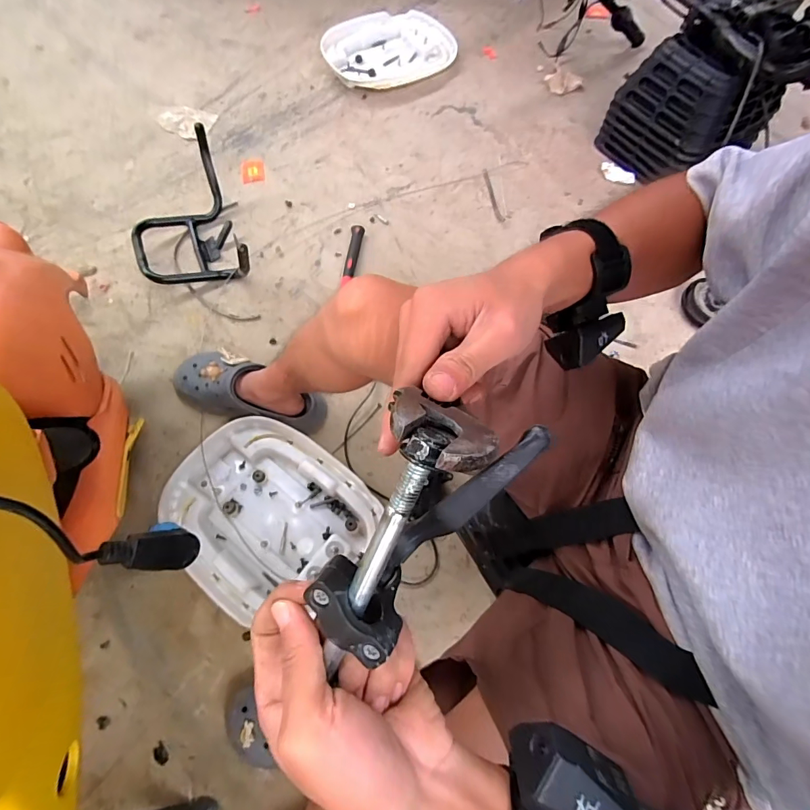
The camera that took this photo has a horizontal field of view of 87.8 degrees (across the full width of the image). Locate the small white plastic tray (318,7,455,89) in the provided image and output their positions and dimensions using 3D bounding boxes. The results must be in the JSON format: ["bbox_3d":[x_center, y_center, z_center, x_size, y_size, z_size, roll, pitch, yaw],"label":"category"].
[{"bbox_3d":[-0.038,-0.978,1.149,0.360,0.063,0.253,-31,72,-14],"label":"small white plastic tray"}]

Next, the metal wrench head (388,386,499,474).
[{"bbox_3d":[0.015,0.016,0.195,0.051,0.019,0.041,29,31,17],"label":"metal wrench head"}]

